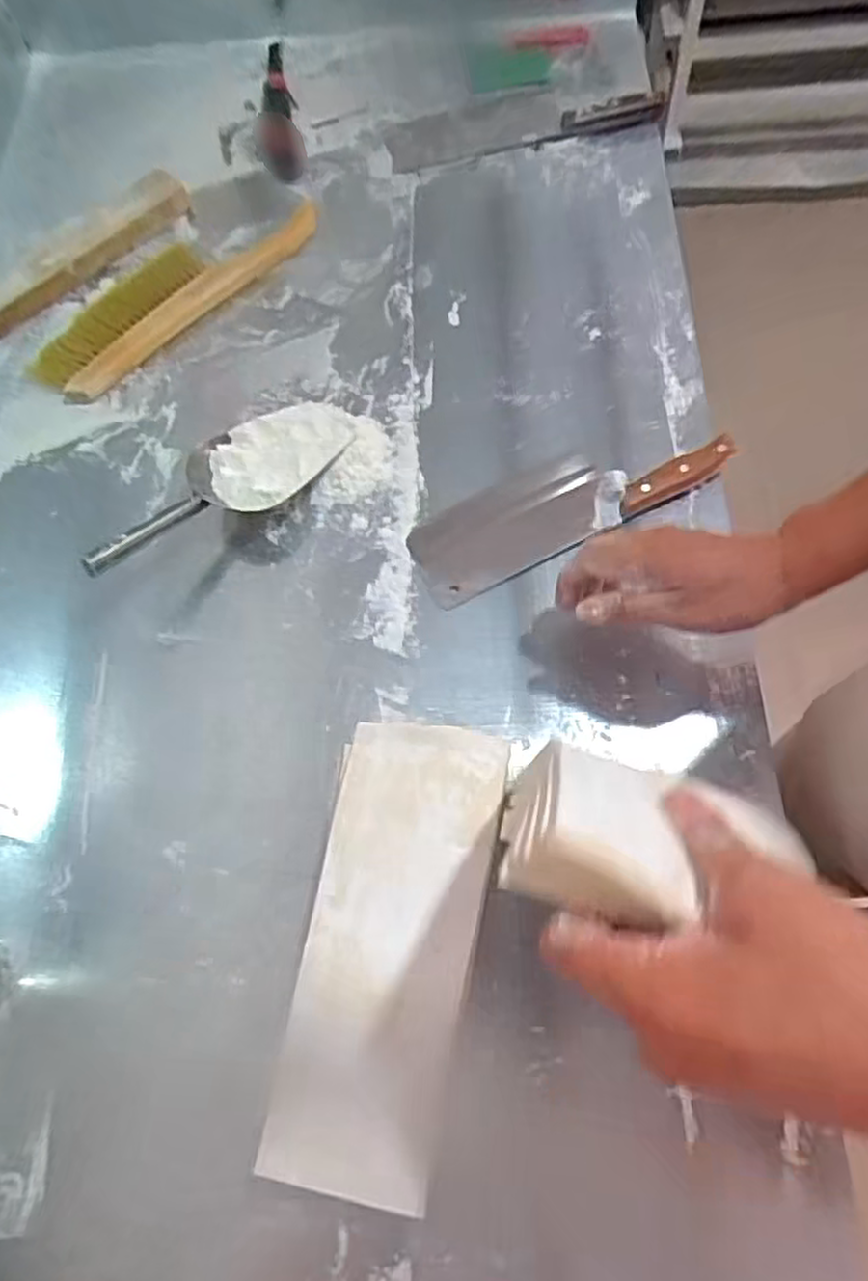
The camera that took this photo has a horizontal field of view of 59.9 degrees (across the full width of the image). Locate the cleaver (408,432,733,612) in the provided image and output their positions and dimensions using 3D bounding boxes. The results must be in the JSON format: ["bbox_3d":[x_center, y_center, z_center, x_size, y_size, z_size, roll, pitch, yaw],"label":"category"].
[{"bbox_3d":[0.116,-0.132,0.679,0.290,0.025,0.093,-25,68,-7],"label":"cleaver"}]

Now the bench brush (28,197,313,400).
[{"bbox_3d":[-0.268,-0.367,0.793,0.326,0.032,0.083,-41,71,-13],"label":"bench brush"}]

